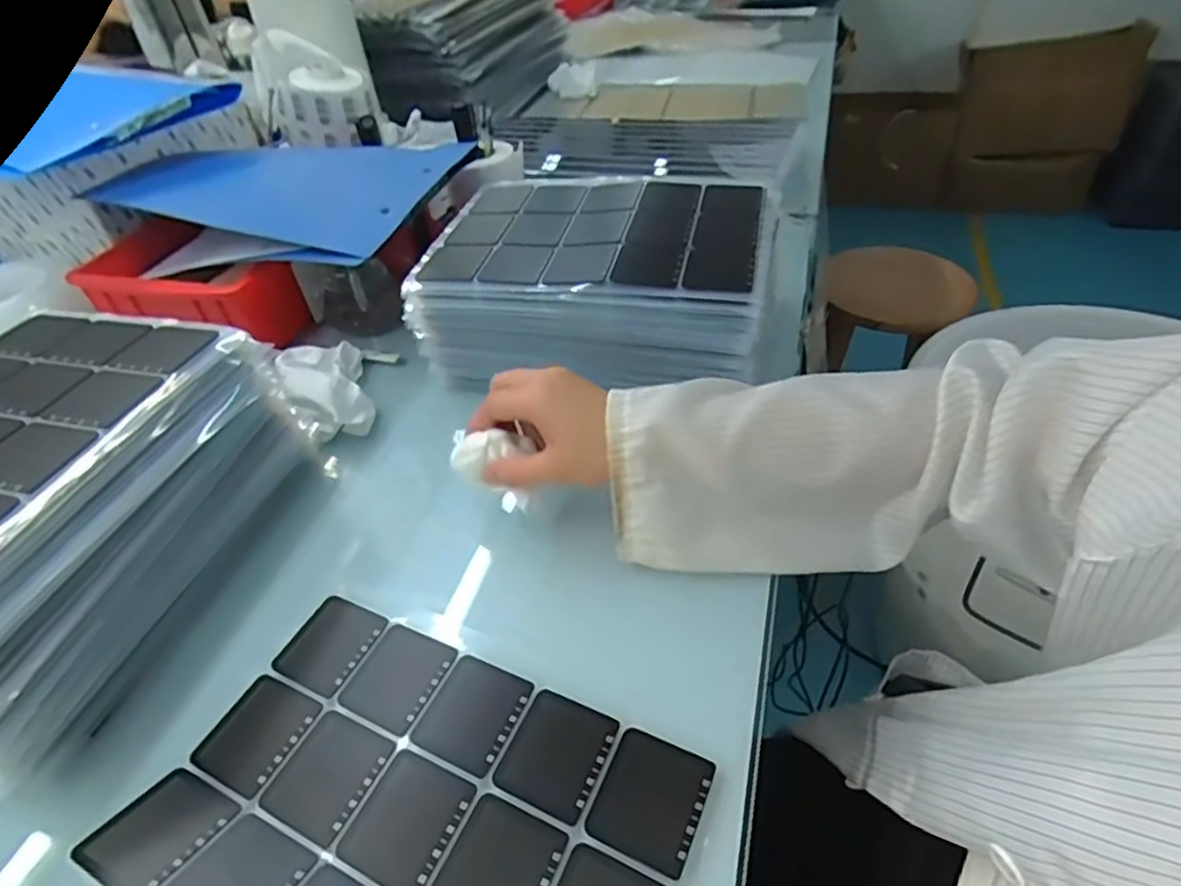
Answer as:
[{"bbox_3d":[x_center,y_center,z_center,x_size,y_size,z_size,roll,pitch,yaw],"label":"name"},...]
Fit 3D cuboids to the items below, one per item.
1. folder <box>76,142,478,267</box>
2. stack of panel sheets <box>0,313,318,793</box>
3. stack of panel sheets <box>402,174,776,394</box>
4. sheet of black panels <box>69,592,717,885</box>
[{"bbox_3d":[-0.311,-0.276,0.678,0.331,0.031,0.251,13,45,17],"label":"folder"},{"bbox_3d":[-0.358,0.042,0.422,0.220,0.115,0.283,6,44,14],"label":"stack of panel sheets"},{"bbox_3d":[0.009,-0.143,0.570,0.282,0.096,0.205,7,44,15],"label":"stack of panel sheets"},{"bbox_3d":[-0.089,0.179,0.316,0.257,0.021,0.167,15,47,23],"label":"sheet of black panels"}]

